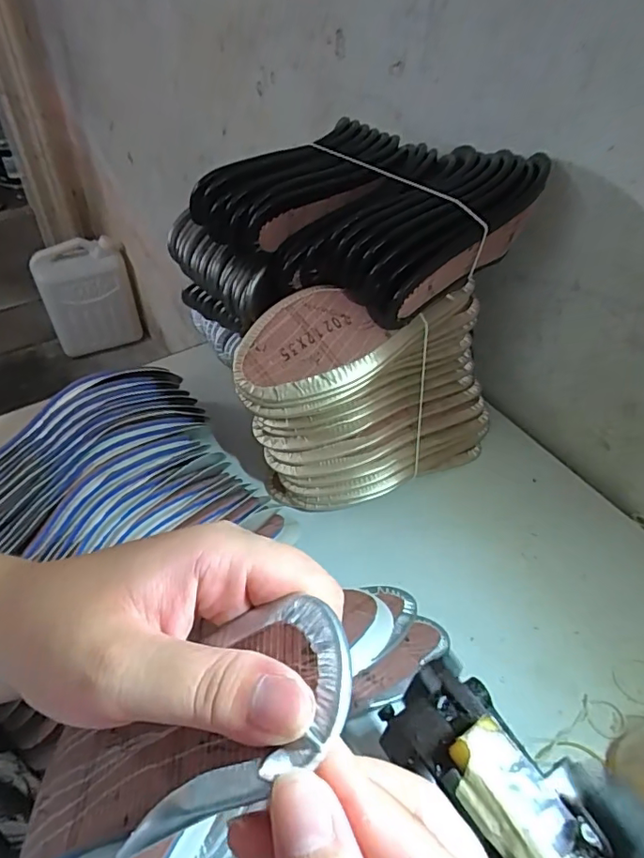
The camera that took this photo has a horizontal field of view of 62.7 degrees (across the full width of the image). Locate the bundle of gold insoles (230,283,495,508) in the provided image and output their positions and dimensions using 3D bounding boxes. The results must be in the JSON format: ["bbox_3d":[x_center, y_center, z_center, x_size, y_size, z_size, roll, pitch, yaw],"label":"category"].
[{"bbox_3d":[0.050,-0.031,0.439,0.235,0.184,0.078,-15,50,-18],"label":"bundle of gold insoles"}]

